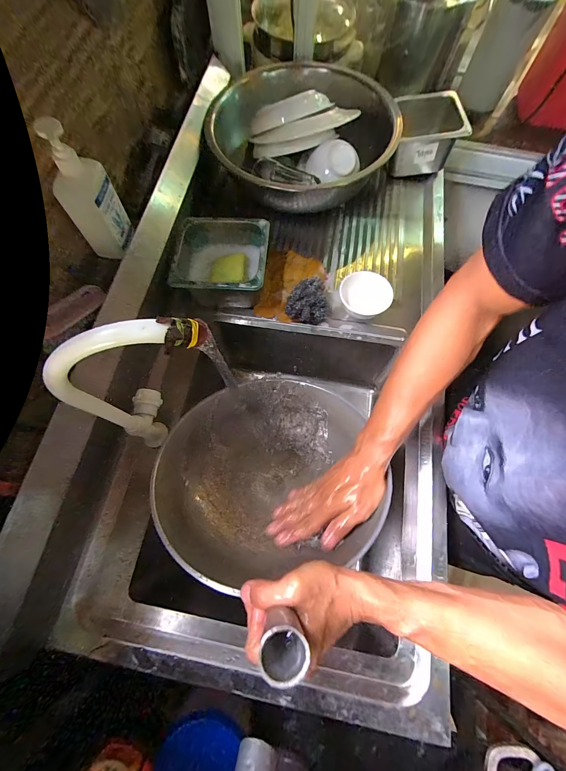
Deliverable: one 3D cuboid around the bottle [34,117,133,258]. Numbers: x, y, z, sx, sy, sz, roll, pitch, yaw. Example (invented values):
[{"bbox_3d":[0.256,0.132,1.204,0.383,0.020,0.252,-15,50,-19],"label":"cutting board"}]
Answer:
[{"bbox_3d":[-0.299,-0.293,0.465,0.049,0.173,0.077,11,71,4],"label":"bottle"}]

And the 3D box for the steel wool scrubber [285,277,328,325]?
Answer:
[{"bbox_3d":[0.049,-0.161,0.591,0.085,0.061,0.070,-23,72,-8],"label":"steel wool scrubber"}]

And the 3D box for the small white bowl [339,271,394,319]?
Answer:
[{"bbox_3d":[0.159,-0.171,0.591,0.094,0.050,0.099,0,70,0],"label":"small white bowl"}]

